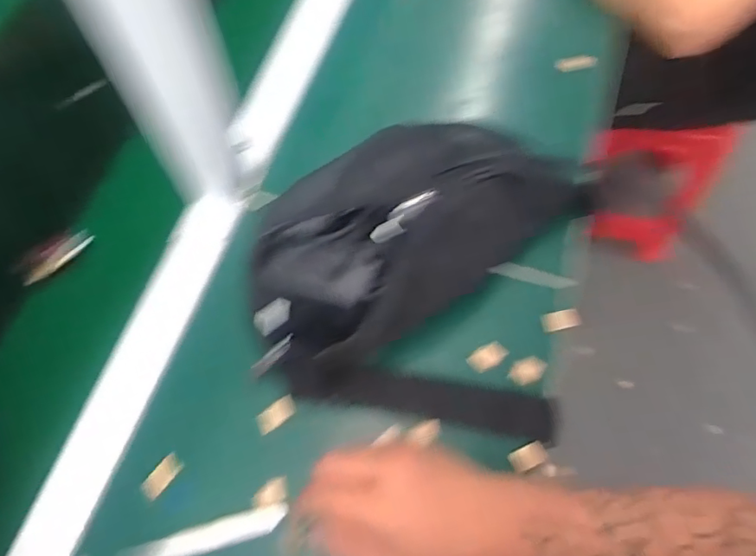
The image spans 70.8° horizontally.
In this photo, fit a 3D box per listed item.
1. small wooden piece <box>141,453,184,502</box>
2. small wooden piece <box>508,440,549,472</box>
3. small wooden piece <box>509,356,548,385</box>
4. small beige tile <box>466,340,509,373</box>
[{"bbox_3d":[-0.157,0.144,0.387,0.014,0.006,0.032,27,53,11],"label":"small wooden piece"},{"bbox_3d":[0.113,0.136,0.402,0.027,0.013,0.016,-21,67,-11],"label":"small wooden piece"},{"bbox_3d":[0.119,0.075,0.427,0.029,0.013,0.019,-24,68,-12],"label":"small wooden piece"},{"bbox_3d":[0.088,0.063,0.425,0.031,0.009,0.017,-25,68,-12],"label":"small beige tile"}]

